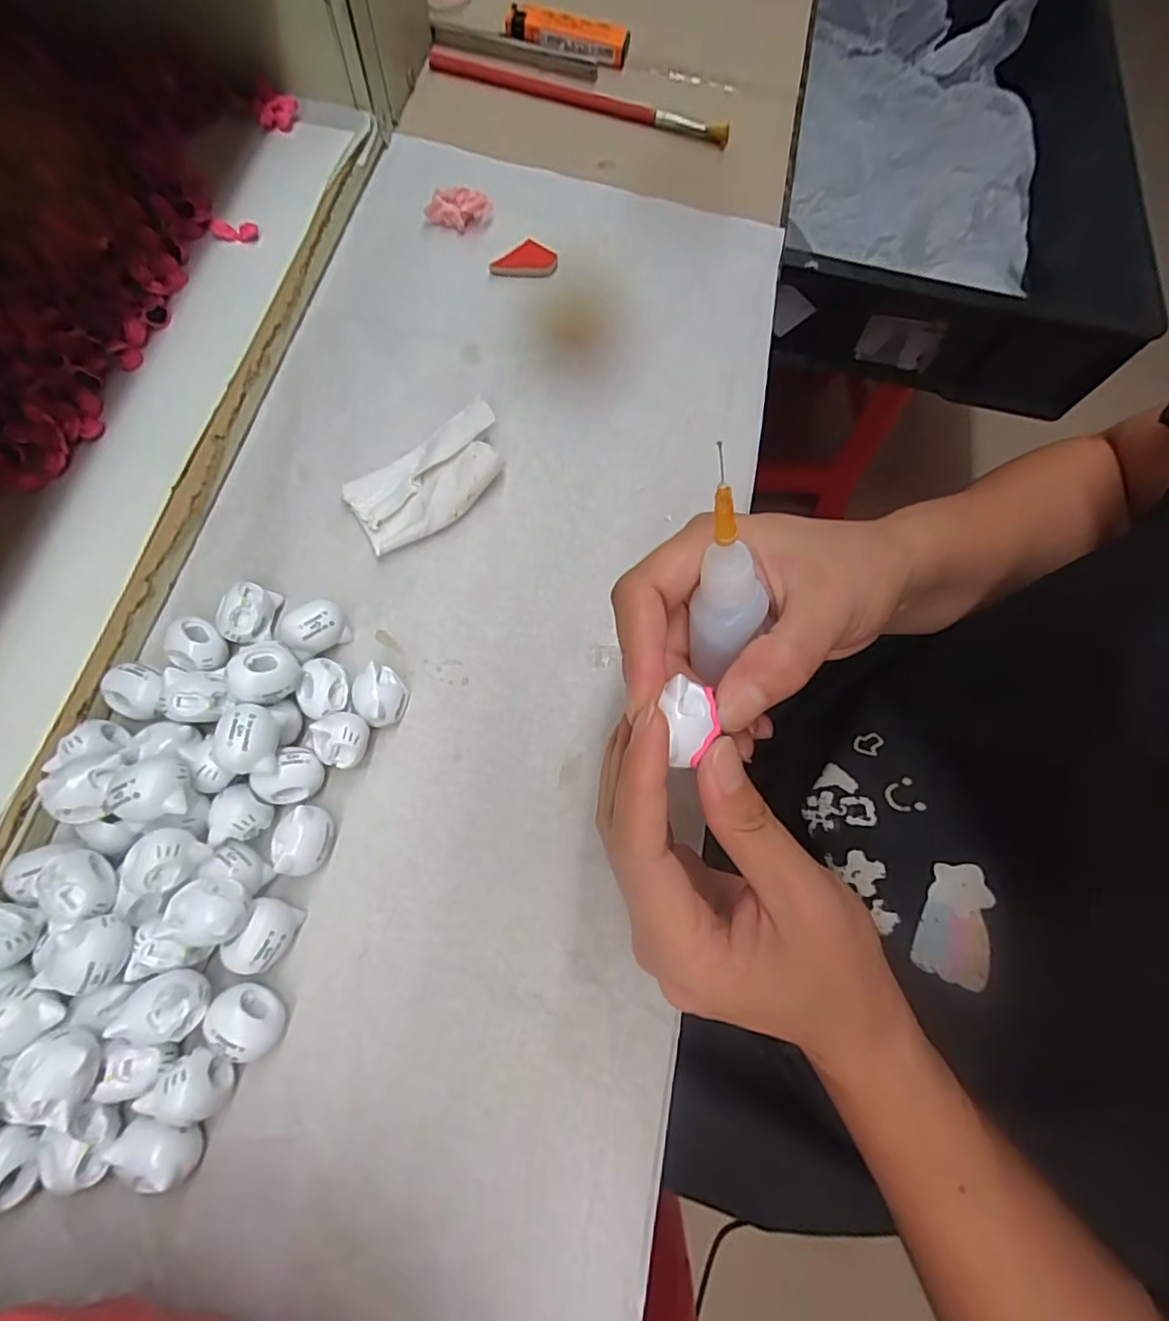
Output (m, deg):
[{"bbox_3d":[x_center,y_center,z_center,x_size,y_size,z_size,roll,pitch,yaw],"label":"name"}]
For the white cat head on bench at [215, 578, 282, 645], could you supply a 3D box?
[{"bbox_3d":[-0.144,-0.021,0.254,0.018,0.017,0.026,18,73,6],"label":"white cat head on bench"}]

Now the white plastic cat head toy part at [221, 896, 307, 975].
[{"bbox_3d":[-0.116,0.101,0.219,0.018,0.019,0.023,19,73,7],"label":"white plastic cat head toy part"}]

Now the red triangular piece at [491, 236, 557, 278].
[{"bbox_3d":[-0.034,-0.227,0.334,0.035,0.004,0.022,8,73,3],"label":"red triangular piece"}]

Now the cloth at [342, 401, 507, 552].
[{"bbox_3d":[-0.073,-0.087,0.281,0.076,0.015,0.044,-30,74,-8],"label":"cloth"}]

